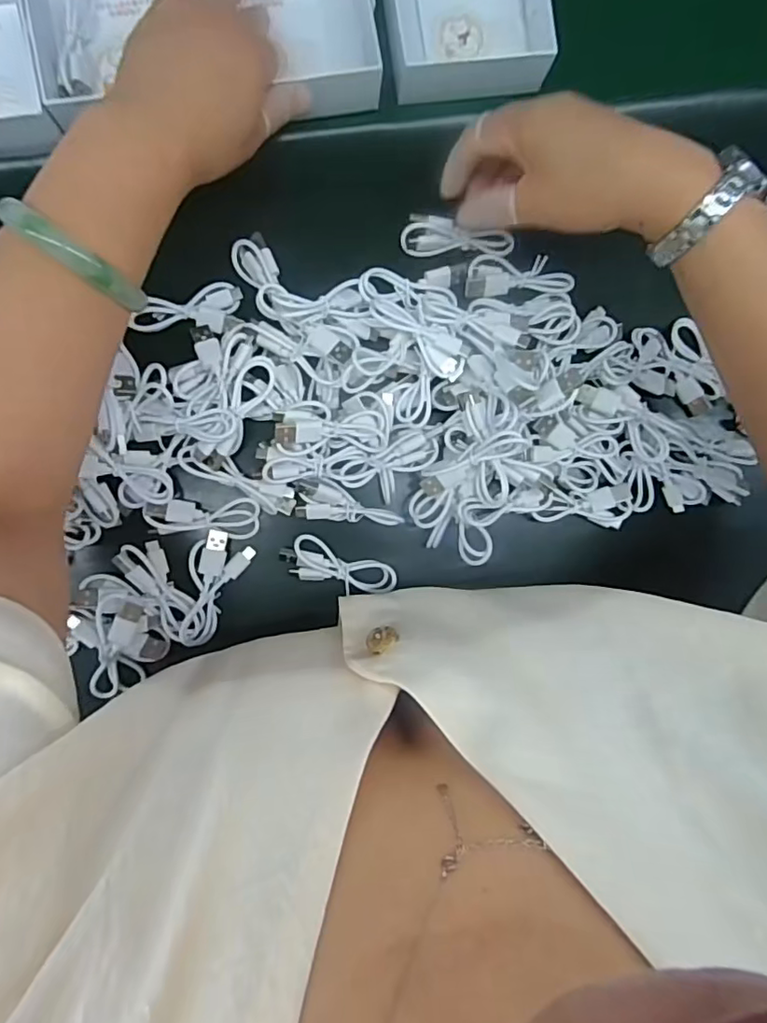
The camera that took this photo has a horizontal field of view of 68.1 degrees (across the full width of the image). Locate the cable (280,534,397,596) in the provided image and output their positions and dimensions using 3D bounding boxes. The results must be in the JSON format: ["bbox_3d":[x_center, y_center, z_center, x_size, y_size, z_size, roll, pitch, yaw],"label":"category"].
[{"bbox_3d":[-0.030,0.038,0.372,0.075,0.013,0.028,21,89,-7],"label":"cable"}]

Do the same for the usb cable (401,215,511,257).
[{"bbox_3d":[0.049,-0.179,0.375,0.072,0.011,0.023,5,91,-7],"label":"usb cable"}]

